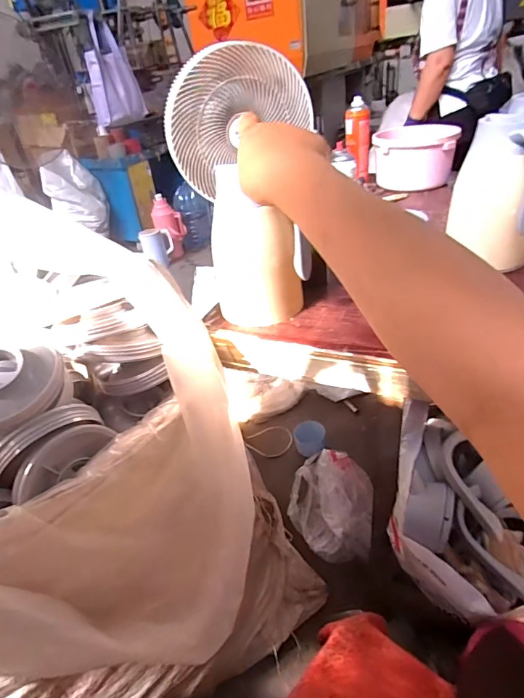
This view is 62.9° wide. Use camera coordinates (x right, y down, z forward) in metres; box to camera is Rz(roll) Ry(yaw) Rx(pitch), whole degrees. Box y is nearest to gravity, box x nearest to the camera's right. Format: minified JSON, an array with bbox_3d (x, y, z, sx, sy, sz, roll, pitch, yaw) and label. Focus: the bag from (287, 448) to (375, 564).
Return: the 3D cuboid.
[{"bbox_3d":[0.185,0.404,1.157,0.208,0.114,0.312,-3,35,7],"label":"bag"}]

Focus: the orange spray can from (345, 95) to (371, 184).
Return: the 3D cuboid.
[{"bbox_3d":[0.272,-0.590,1.221,0.066,0.211,0.066,0,27,11],"label":"orange spray can"}]

